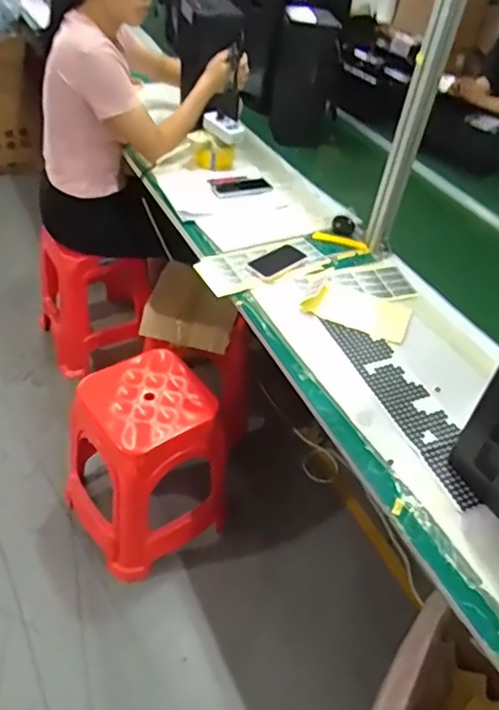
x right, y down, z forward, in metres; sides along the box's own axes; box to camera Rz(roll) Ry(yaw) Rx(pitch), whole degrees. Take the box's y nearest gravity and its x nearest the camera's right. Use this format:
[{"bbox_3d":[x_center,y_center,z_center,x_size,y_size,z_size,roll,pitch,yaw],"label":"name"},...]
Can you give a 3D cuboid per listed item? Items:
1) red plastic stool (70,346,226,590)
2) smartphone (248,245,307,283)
[{"bbox_3d":[-0.254,0.272,1.450,0.340,0.449,0.320,-24,52,-28],"label":"red plastic stool"},{"bbox_3d":[0.064,-0.215,1.297,0.080,0.008,0.144,37,49,28],"label":"smartphone"}]

